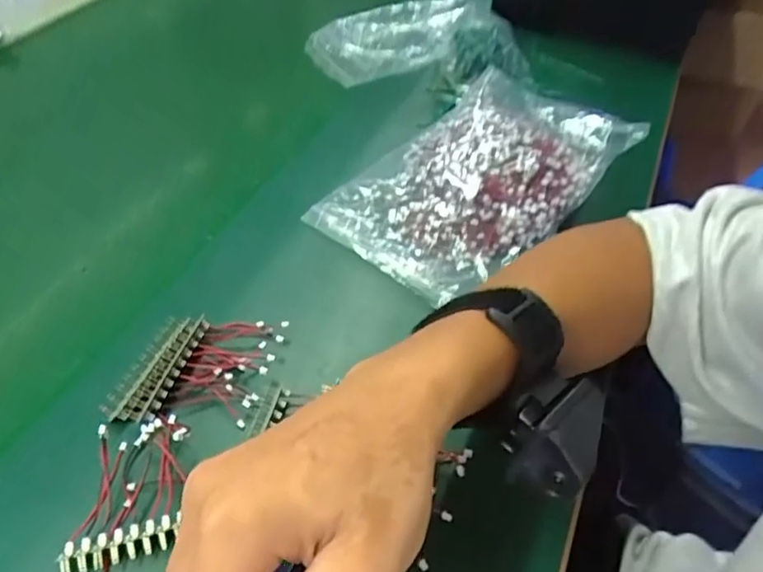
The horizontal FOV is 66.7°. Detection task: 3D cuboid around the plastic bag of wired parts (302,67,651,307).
[{"bbox_3d":[0.077,-0.093,0.465,0.147,0.049,0.225,36,56,26],"label":"plastic bag of wired parts"}]

